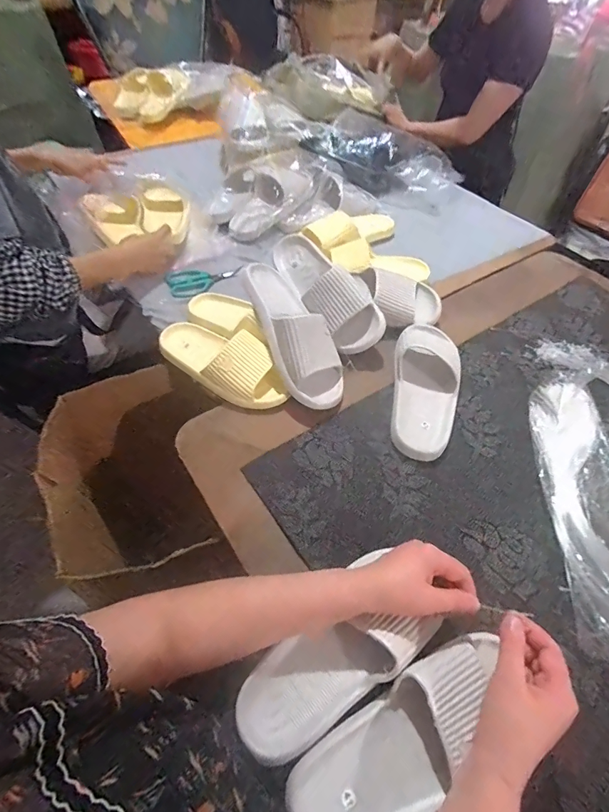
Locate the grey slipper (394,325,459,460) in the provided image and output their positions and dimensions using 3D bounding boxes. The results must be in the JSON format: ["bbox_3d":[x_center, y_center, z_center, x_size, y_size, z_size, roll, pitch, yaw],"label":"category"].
[{"bbox_3d":[0.195,-0.044,0.653,0.108,0.072,0.253,16,53,10],"label":"grey slipper"}]

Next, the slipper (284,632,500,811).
[{"bbox_3d":[0.102,0.313,0.390,0.241,0.061,0.089,-33,61,-16],"label":"slipper"}]

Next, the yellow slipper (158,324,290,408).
[{"bbox_3d":[-0.133,-0.073,0.651,0.228,0.068,0.092,24,55,15],"label":"yellow slipper"}]

